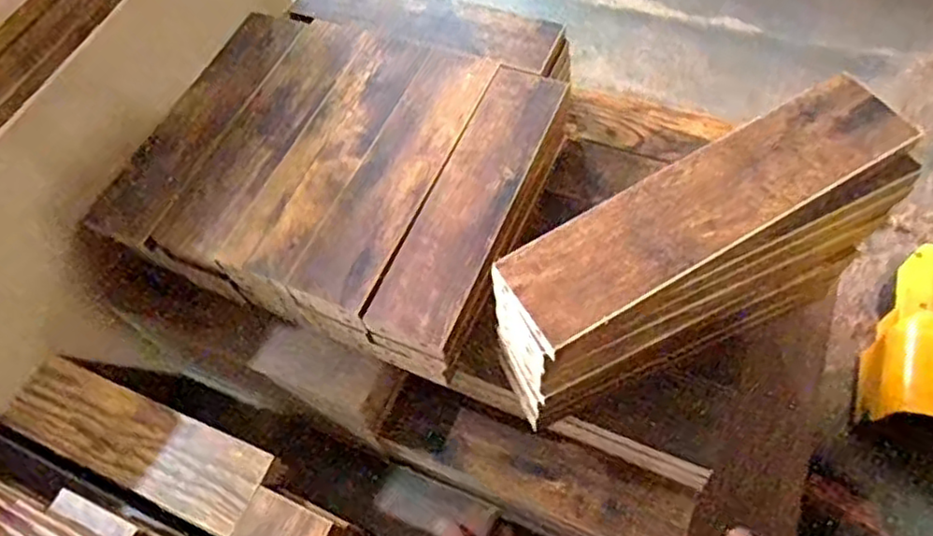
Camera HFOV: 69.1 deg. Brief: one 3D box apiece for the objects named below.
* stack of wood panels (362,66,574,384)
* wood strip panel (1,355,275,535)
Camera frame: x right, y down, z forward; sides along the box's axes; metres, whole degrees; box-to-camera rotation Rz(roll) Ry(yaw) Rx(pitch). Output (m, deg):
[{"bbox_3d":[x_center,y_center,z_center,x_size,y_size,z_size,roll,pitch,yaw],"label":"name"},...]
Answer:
[{"bbox_3d":[0.012,-0.041,0.528,0.075,0.063,0.249,20,62,16],"label":"stack of wood panels"},{"bbox_3d":[-0.251,0.127,0.507,0.217,0.012,0.061,19,62,15],"label":"wood strip panel"}]

